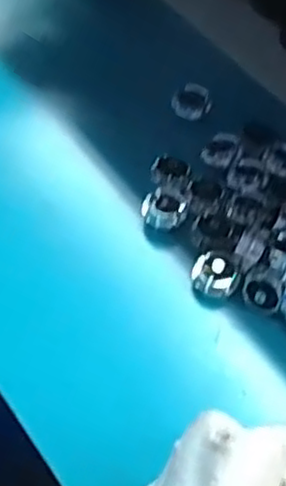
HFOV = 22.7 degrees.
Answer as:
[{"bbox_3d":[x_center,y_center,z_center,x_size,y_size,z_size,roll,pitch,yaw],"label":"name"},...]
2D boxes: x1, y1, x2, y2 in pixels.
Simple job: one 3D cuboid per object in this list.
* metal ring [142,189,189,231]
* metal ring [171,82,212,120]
[{"bbox_3d":[0.013,-0.019,0.410,0.024,0.012,0.021,17,57,13],"label":"metal ring"},{"bbox_3d":[0.031,-0.091,0.457,0.023,0.011,0.020,-22,57,-14],"label":"metal ring"}]

